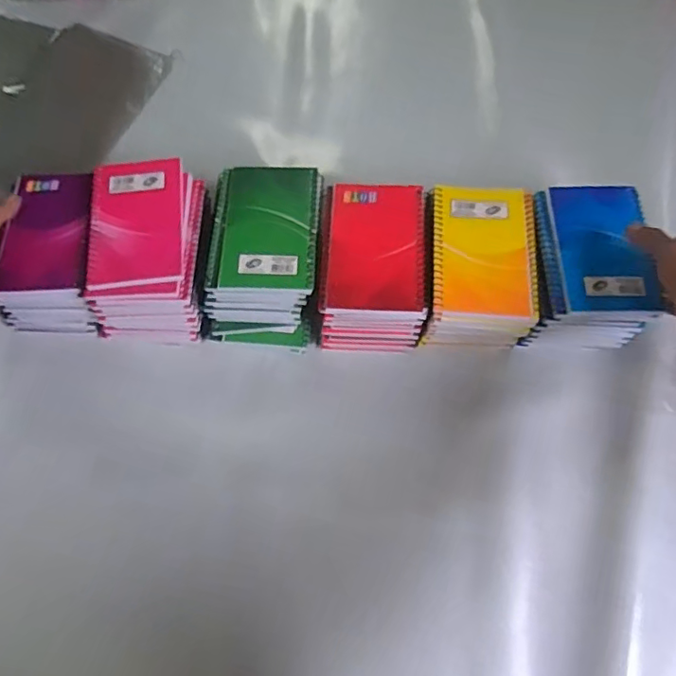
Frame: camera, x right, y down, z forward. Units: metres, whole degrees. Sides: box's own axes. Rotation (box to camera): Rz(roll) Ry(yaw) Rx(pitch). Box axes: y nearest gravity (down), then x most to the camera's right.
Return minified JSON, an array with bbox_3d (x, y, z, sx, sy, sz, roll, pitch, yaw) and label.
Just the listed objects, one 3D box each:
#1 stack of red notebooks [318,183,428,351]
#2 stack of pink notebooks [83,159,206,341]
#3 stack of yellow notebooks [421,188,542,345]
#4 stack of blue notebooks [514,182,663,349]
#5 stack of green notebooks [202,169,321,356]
[{"bbox_3d":[0.031,-0.065,0.520,0.089,0.086,0.128,2,67,1],"label":"stack of red notebooks"},{"bbox_3d":[-0.174,-0.080,0.528,0.097,0.083,0.153,-3,67,-1],"label":"stack of pink notebooks"},{"bbox_3d":[0.129,-0.060,0.518,0.088,0.080,0.131,4,67,2],"label":"stack of yellow notebooks"},{"bbox_3d":[0.226,-0.062,0.523,0.094,0.088,0.133,1,67,1],"label":"stack of blue notebooks"},{"bbox_3d":[-0.067,-0.075,0.527,0.096,0.084,0.147,6,67,3],"label":"stack of green notebooks"}]

